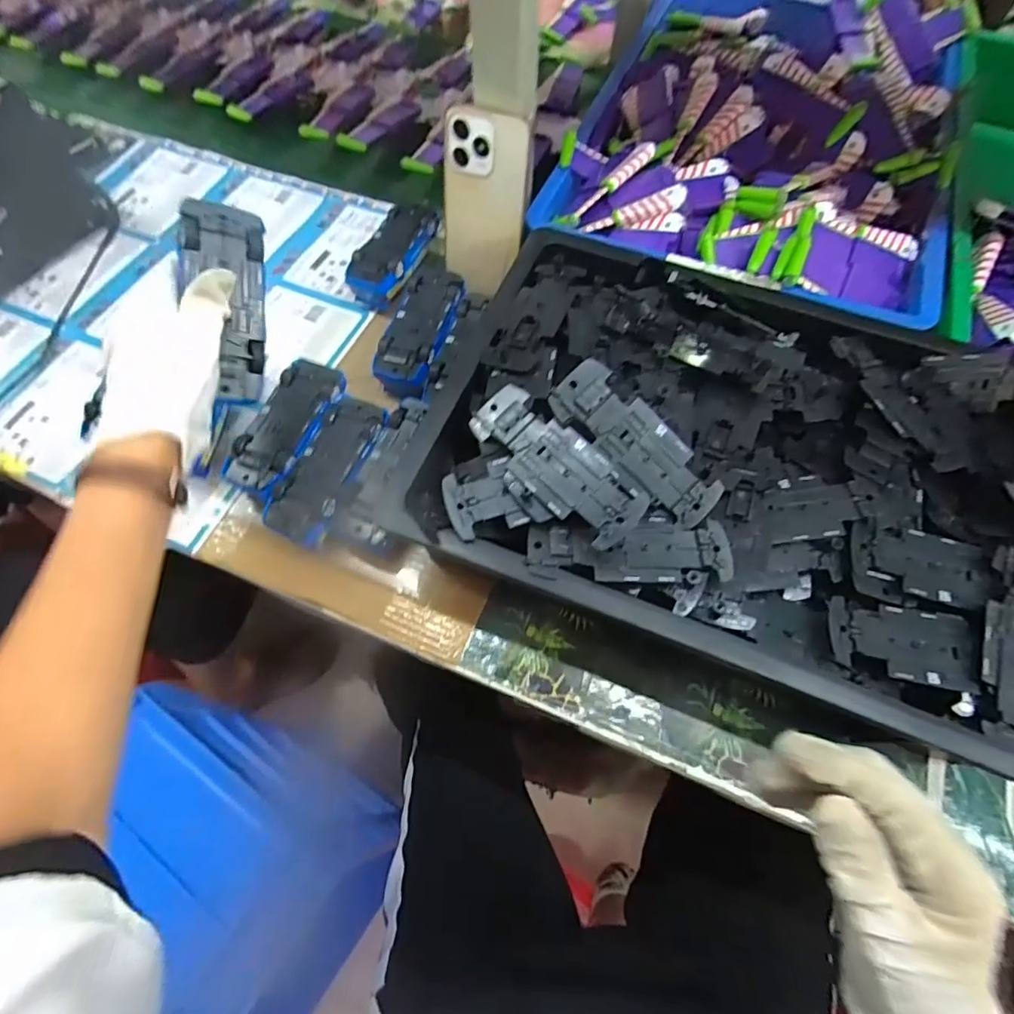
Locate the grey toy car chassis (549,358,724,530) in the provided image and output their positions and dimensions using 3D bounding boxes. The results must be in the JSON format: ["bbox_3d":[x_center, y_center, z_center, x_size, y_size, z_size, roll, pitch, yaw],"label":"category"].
[{"bbox_3d":[0.086,-0.041,0.349,0.126,0.008,0.043,43,86,-5],"label":"grey toy car chassis"}]

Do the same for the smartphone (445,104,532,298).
[{"bbox_3d":[-0.021,-0.273,0.492,0.074,0.144,0.008,14,40,9],"label":"smartphone"}]

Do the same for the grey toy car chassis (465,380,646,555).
[{"bbox_3d":[0.031,-0.025,0.353,0.126,0.027,0.048,40,69,18],"label":"grey toy car chassis"}]

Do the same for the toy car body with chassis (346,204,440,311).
[{"bbox_3d":[-0.117,-0.261,0.565,0.062,0.046,0.124,22,64,10],"label":"toy car body with chassis"}]

